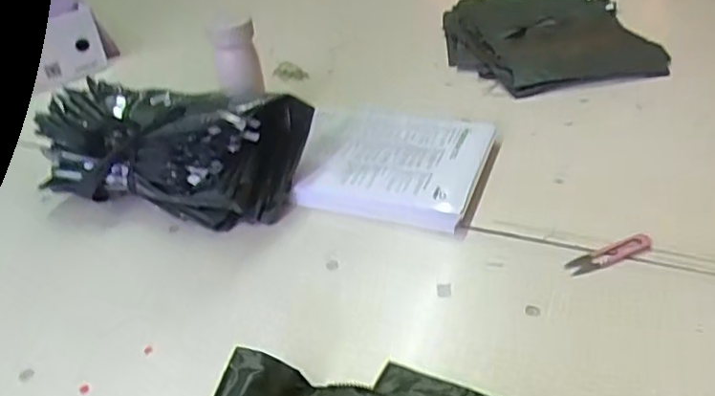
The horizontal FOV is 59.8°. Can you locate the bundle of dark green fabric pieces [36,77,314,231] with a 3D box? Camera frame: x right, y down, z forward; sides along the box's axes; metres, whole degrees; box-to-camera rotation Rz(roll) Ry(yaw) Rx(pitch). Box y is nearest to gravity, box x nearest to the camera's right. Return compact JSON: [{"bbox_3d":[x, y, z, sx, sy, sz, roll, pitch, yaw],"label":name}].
[{"bbox_3d":[-0.256,-0.071,0.824,0.375,0.136,0.165,7,38,16],"label":"bundle of dark green fabric pieces"}]

